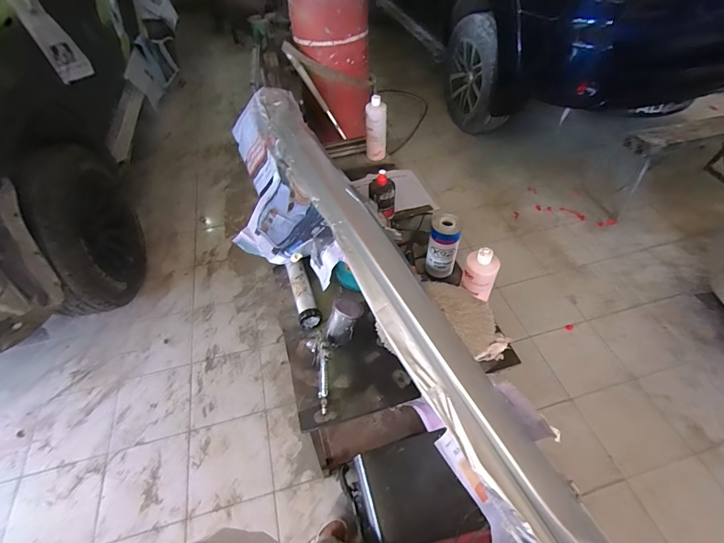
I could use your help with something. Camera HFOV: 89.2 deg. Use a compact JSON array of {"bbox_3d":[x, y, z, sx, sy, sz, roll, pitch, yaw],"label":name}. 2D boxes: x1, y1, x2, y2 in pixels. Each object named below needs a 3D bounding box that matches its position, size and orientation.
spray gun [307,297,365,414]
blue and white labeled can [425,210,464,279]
[{"bbox_3d":[-0.087,0.195,0.948,0.134,0.110,0.273,20,86,19],"label":"spray gun"},{"bbox_3d":[0.239,-0.072,1.081,0.083,0.204,0.079,-1,49,2],"label":"blue and white labeled can"}]

